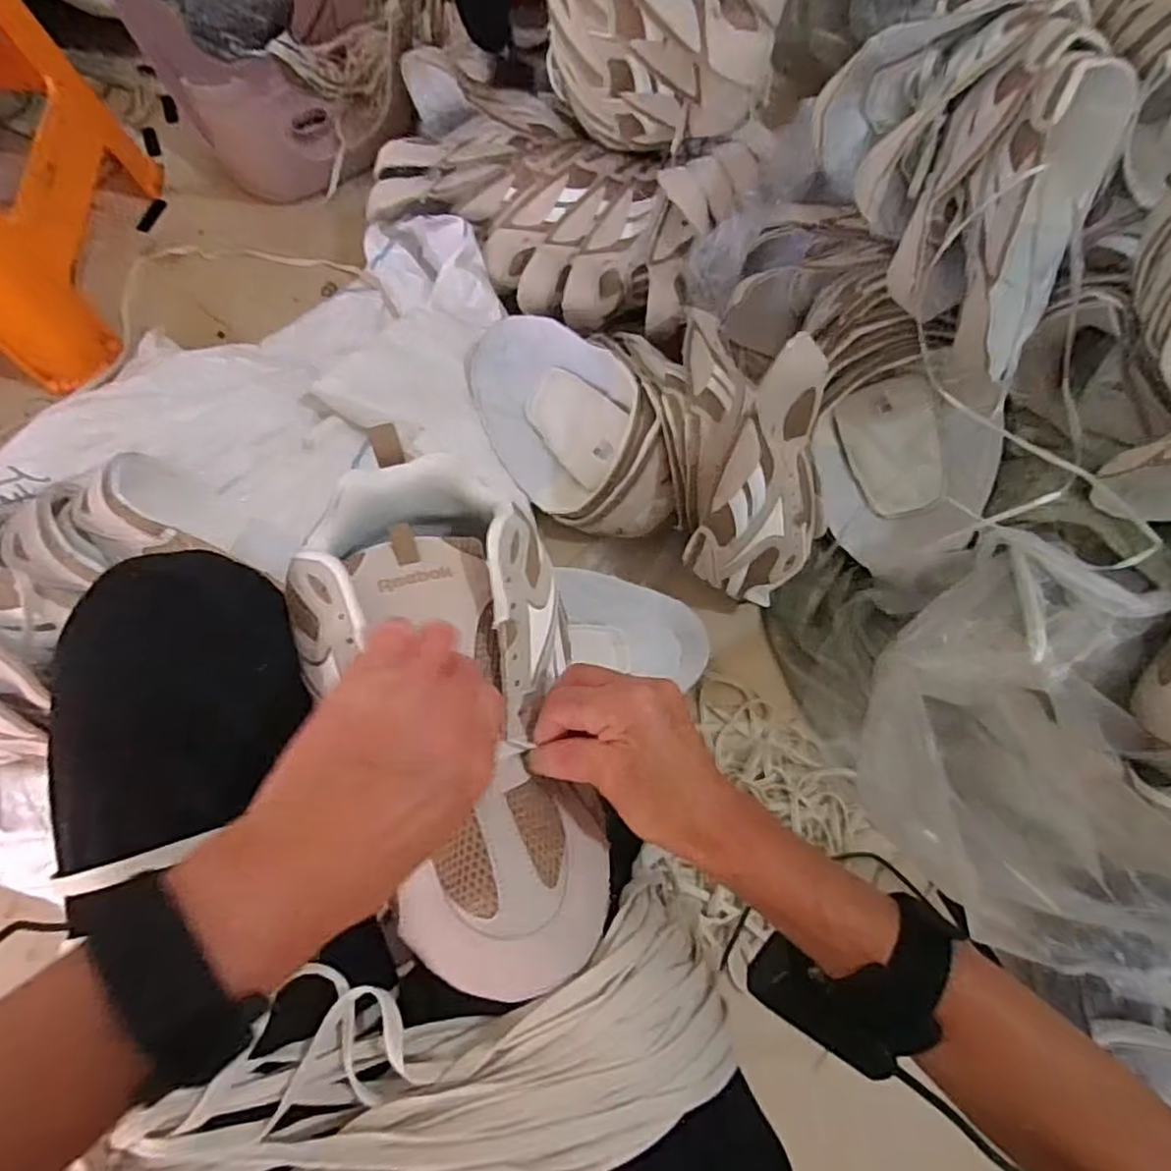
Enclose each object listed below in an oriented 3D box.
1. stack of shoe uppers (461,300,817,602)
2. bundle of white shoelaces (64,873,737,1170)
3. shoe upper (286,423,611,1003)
[{"bbox_3d":[0.055,-0.170,0.716,0.406,0.169,0.209,28,72,29],"label":"stack of shoe uppers"},{"bbox_3d":[-0.075,0.231,0.292,0.299,0.058,0.111,-24,74,-10],"label":"bundle of white shoelaces"},{"bbox_3d":[-0.066,0.051,0.334,0.129,0.079,0.277,-14,73,-7],"label":"shoe upper"}]

